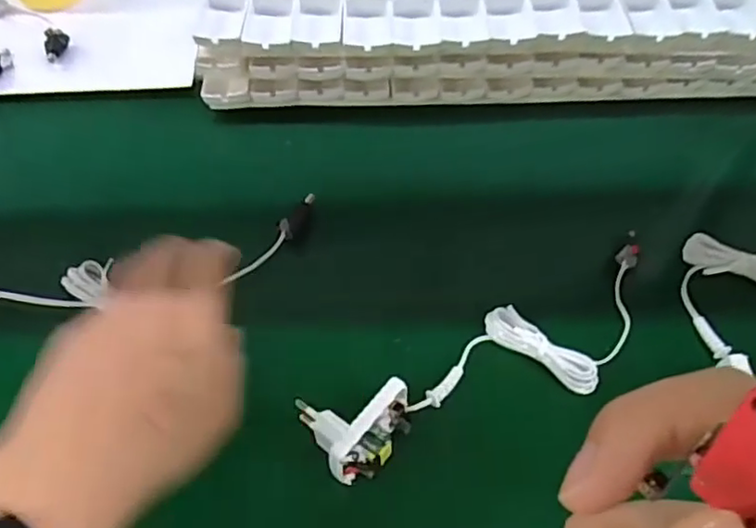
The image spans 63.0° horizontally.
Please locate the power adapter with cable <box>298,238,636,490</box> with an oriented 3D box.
[{"bbox_3d":[0.084,0.057,0.379,0.259,0.036,0.070,-24,58,-18],"label":"power adapter with cable"}]

